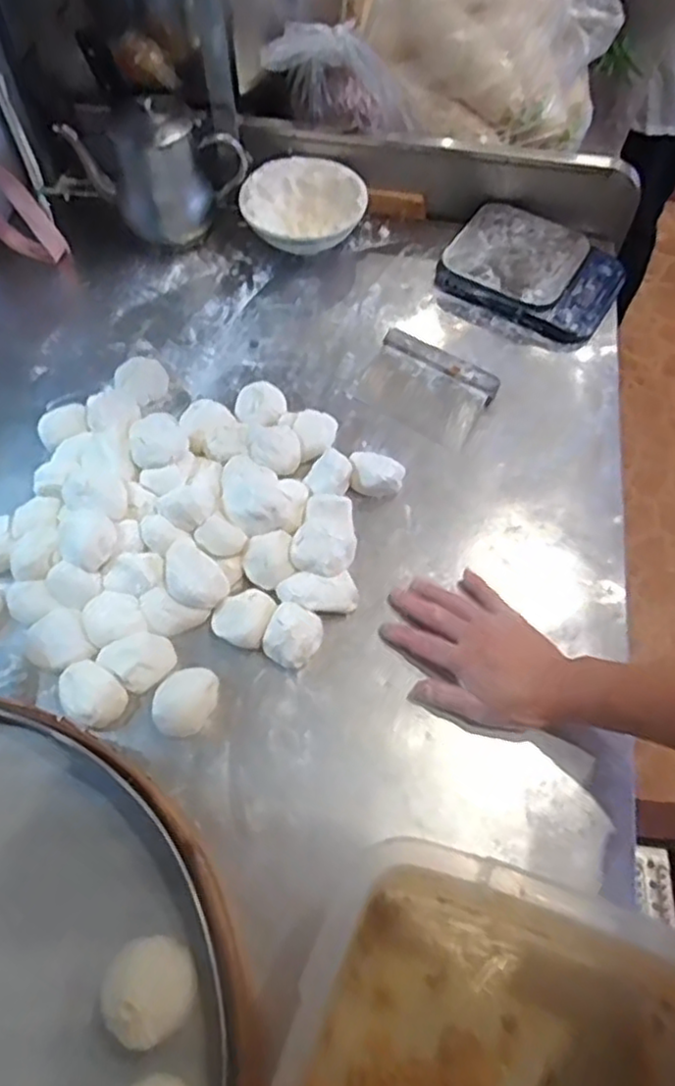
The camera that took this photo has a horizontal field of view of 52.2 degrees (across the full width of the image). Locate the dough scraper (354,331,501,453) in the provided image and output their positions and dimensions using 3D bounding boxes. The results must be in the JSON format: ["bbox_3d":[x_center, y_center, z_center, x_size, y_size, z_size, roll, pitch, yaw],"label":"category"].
[{"bbox_3d":[0.097,-0.174,0.769,0.139,0.020,0.110,30,65,16],"label":"dough scraper"}]

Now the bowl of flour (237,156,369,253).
[{"bbox_3d":[-0.042,-0.415,0.869,0.155,0.069,0.119,-1,61,0],"label":"bowl of flour"}]

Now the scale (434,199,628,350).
[{"bbox_3d":[0.236,-0.334,0.852,0.206,0.035,0.176,29,65,15],"label":"scale"}]

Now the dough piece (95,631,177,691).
[{"bbox_3d":[-0.175,0.103,0.616,0.052,0.030,0.053,0,61,0],"label":"dough piece"}]

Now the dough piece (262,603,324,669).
[{"bbox_3d":[-0.040,0.084,0.625,0.048,0.035,0.051,0,61,0],"label":"dough piece"}]

